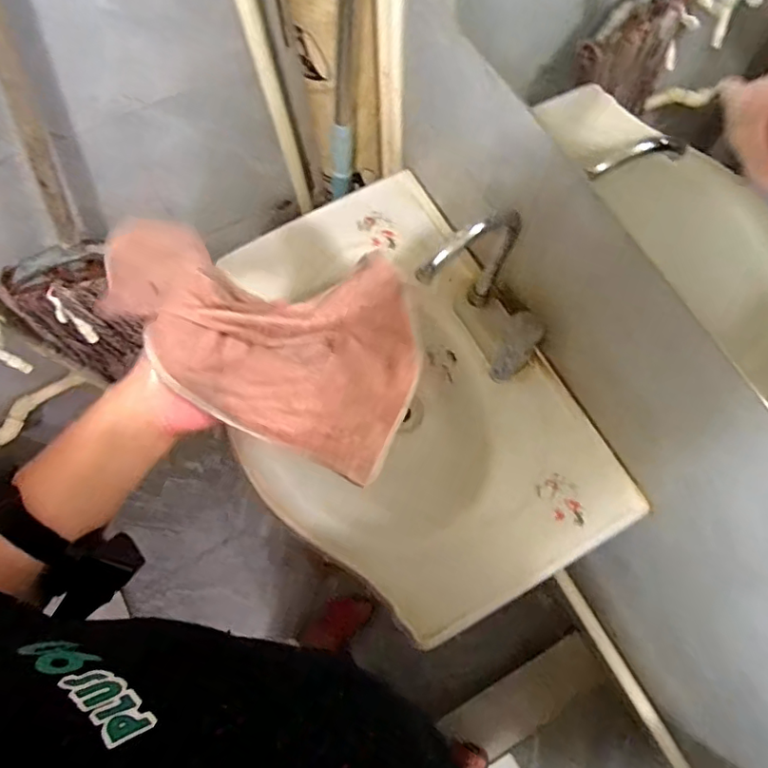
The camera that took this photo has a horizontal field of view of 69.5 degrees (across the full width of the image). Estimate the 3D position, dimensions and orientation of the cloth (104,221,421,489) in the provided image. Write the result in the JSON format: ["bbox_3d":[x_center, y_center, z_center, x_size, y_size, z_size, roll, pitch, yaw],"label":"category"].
[{"bbox_3d":[-0.097,-0.027,0.466,0.264,0.110,0.189,8,88,-14],"label":"cloth"}]

